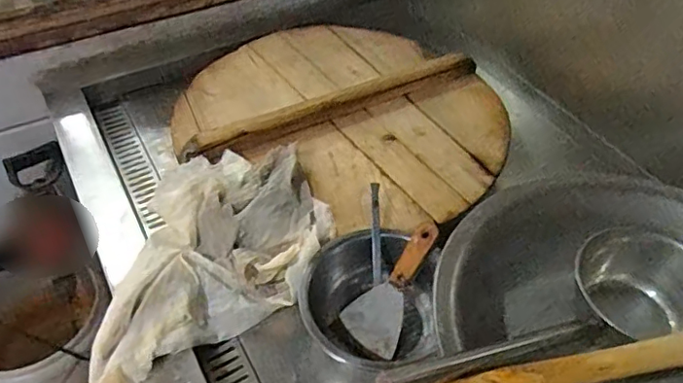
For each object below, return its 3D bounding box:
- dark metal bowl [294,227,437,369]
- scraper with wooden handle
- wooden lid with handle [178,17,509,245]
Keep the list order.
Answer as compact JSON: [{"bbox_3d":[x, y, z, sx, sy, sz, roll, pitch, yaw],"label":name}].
[{"bbox_3d":[0.047,0.140,0.743,0.179,0.083,0.170,1,47,-1],"label":"dark metal bowl"},{"bbox_3d":[0.074,0.123,0.740,0.080,0.018,0.178,31,87,25],"label":"scraper with wooden handle"},{"bbox_3d":[0.016,-0.155,0.966,0.525,0.056,0.483,1,47,-1],"label":"wooden lid with handle"}]

